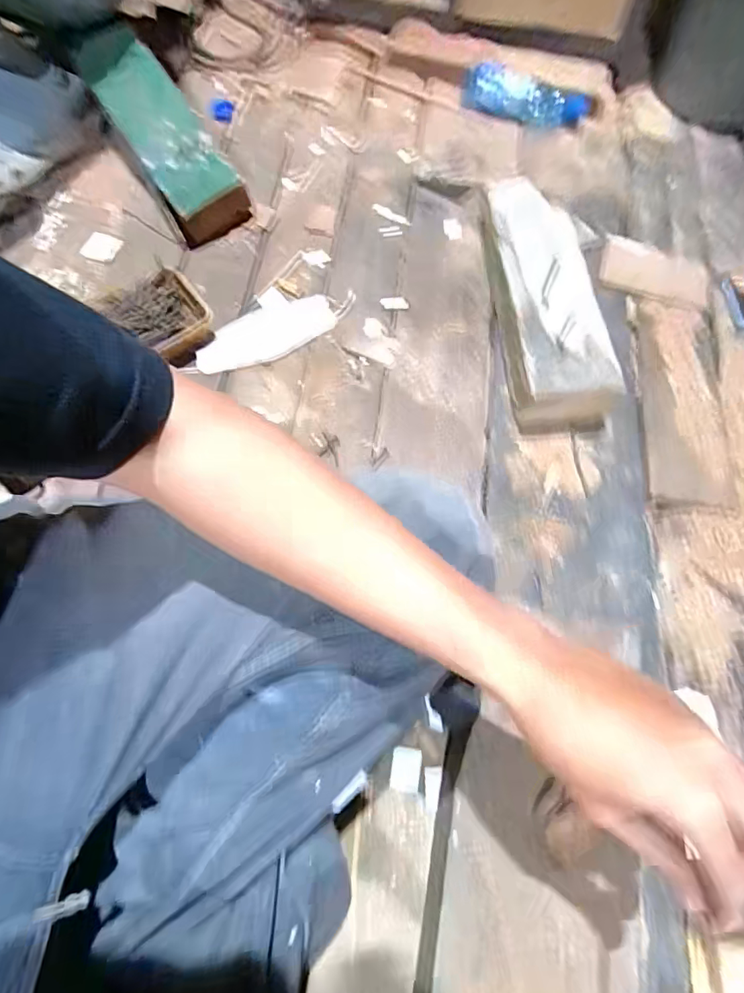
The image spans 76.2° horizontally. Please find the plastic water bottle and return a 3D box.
[{"bbox_3d":[0.264,-0.685,0.825,0.216,0.078,0.051,14,68,6],"label":"plastic water bottle"}]

